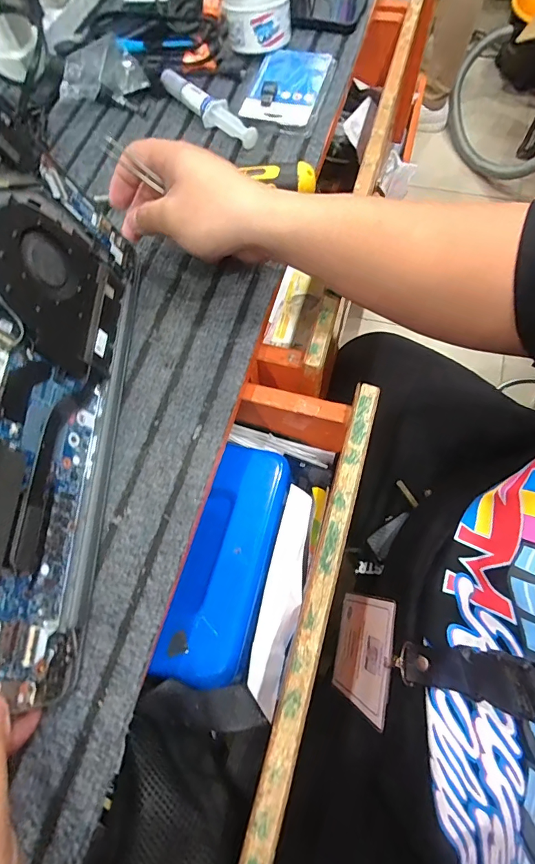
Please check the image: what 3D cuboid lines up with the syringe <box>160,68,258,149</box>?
[{"bbox_3d":[-0.068,-0.363,0.462,0.150,0.018,0.024,42,75,18],"label":"syringe"}]

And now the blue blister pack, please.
[{"bbox_3d":[0.022,-0.402,0.478,0.093,0.016,0.132,11,68,8],"label":"blue blister pack"}]

